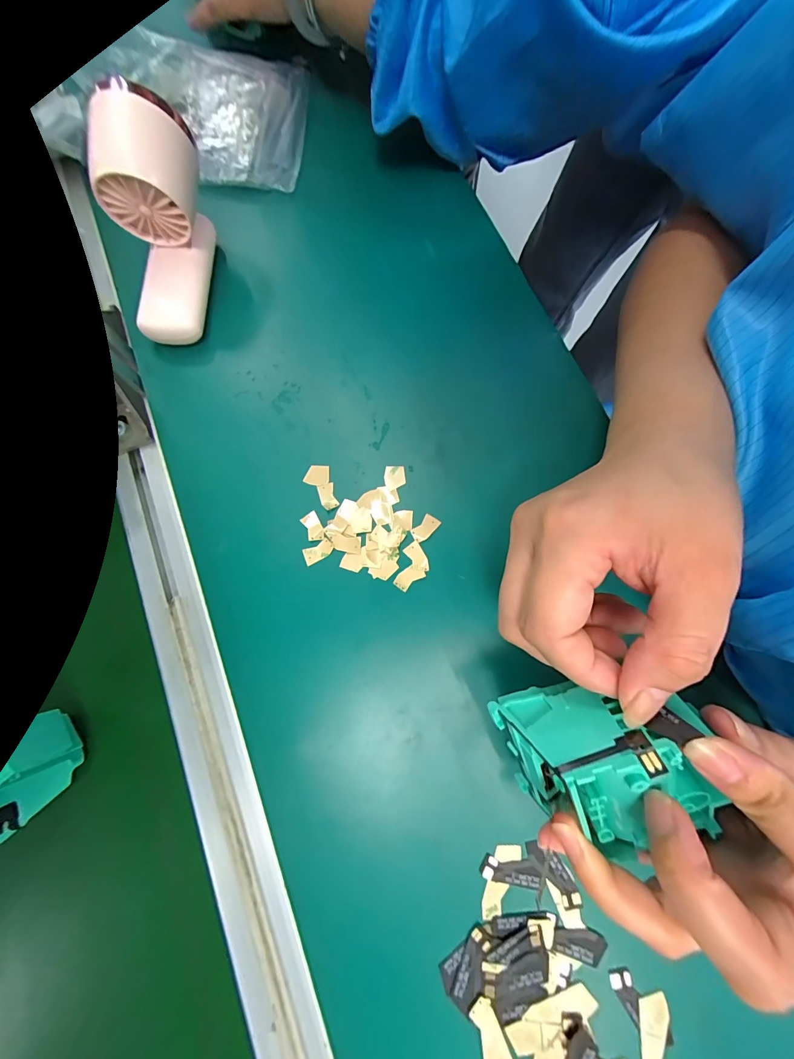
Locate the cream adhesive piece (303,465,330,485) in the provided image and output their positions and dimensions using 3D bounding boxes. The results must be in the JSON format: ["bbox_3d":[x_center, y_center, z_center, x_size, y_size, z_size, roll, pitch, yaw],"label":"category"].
[{"bbox_3d":[-0.056,-0.038,0.255,0.017,0.004,0.014,2,77,2],"label":"cream adhesive piece"}]

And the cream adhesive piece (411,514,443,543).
[{"bbox_3d":[0.019,-0.001,0.246,0.011,0.004,0.020,41,80,10],"label":"cream adhesive piece"}]

